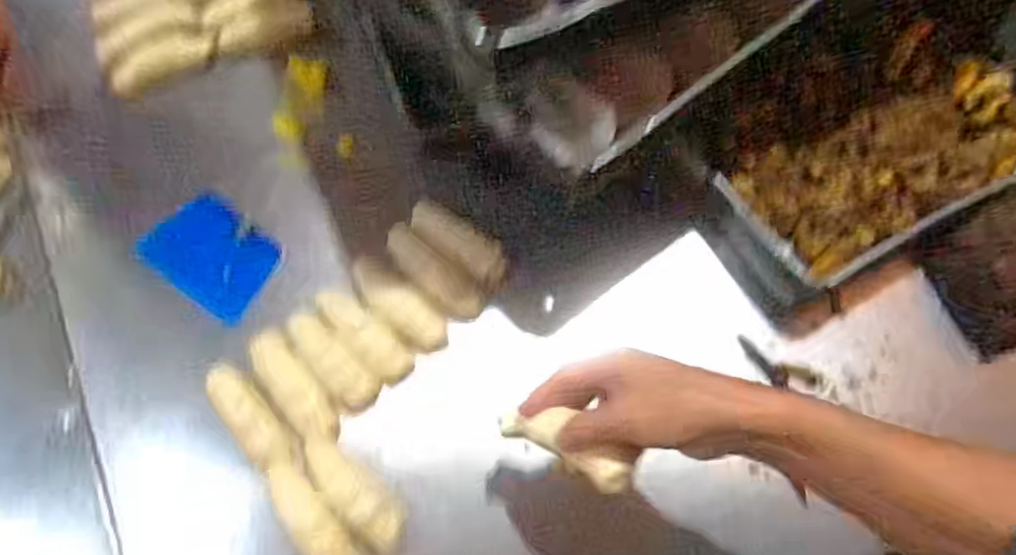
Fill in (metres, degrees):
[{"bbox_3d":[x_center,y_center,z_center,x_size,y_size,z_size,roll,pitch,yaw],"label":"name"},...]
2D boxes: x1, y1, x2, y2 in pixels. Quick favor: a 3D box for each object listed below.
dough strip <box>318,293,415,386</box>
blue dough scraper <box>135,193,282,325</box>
[{"bbox_3d":[-0.129,0.049,0.583,0.109,0.012,0.035,43,75,15],"label":"dough strip"},{"bbox_3d":[-0.289,-0.025,0.635,0.127,0.005,0.093,32,73,11],"label":"blue dough scraper"}]

